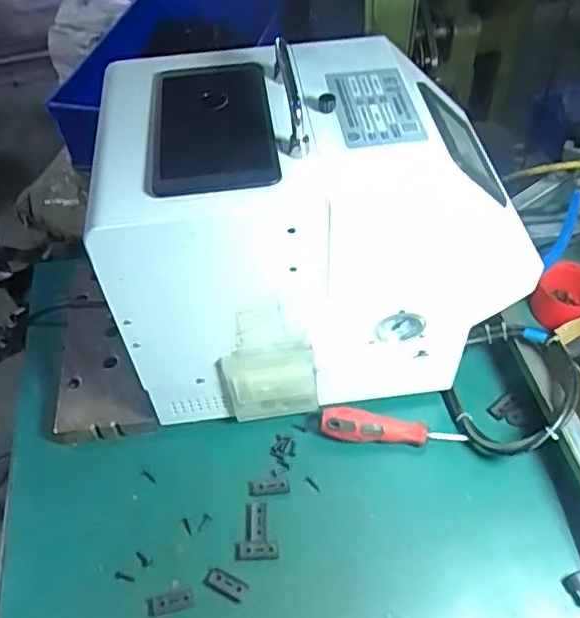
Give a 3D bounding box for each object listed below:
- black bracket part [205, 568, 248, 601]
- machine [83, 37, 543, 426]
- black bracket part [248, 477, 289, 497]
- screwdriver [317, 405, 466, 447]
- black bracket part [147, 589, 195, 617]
[{"bbox_3d":[-0.053,0.237,0.519,0.036,0.005,0.015,20,55,17],"label":"black bracket part"},{"bbox_3d":[0.019,-0.062,0.578,0.339,0.292,0.213,-8,51,-4],"label":"machine"},{"bbox_3d":[-0.020,0.168,0.569,0.038,0.005,0.017,-6,51,-3],"label":"black bracket part"},{"bbox_3d":[0.100,0.116,0.590,0.137,0.026,0.028,2,51,4],"label":"screwdriver"},{"bbox_3d":[-0.100,0.246,0.508,0.039,0.004,0.015,-10,52,-6],"label":"black bracket part"}]

